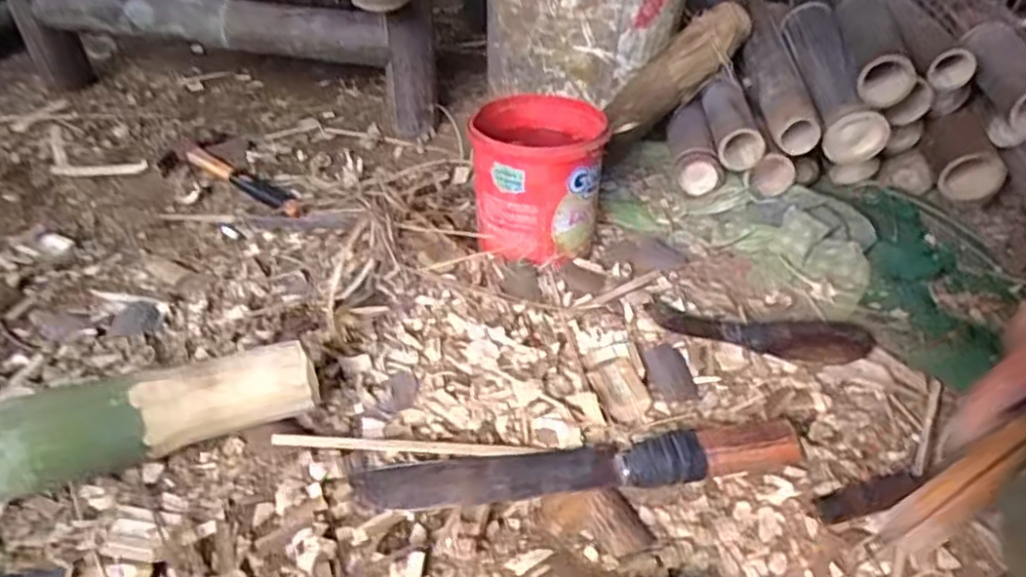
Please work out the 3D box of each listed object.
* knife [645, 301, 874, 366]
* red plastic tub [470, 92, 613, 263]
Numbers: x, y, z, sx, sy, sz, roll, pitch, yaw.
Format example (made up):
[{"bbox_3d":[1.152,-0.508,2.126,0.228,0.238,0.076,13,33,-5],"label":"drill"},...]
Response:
[{"bbox_3d":[0.241,0.045,0.691,0.210,0.029,0.051,7,39,5],"label":"knife"},{"bbox_3d":[0.025,-0.116,0.765,0.132,0.141,0.165,4,39,1],"label":"red plastic tub"}]

